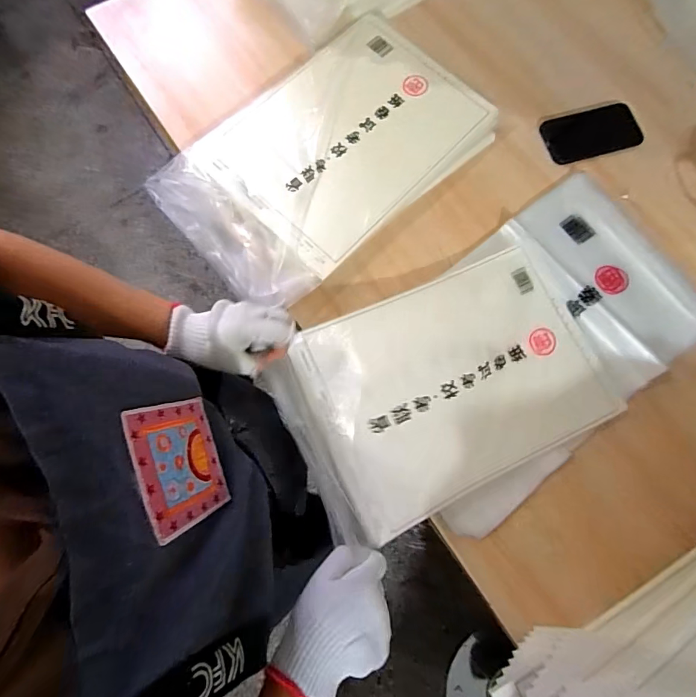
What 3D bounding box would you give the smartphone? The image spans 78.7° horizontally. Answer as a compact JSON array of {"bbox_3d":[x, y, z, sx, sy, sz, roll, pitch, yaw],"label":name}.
[{"bbox_3d":[0.380,-0.339,0.660,0.148,0.008,0.087,-16,78,-5],"label":"smartphone"}]

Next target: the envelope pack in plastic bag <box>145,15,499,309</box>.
[{"bbox_3d":[-0.038,-0.285,0.623,0.456,0.042,0.291,-42,82,-10],"label":"envelope pack in plastic bag"}]

